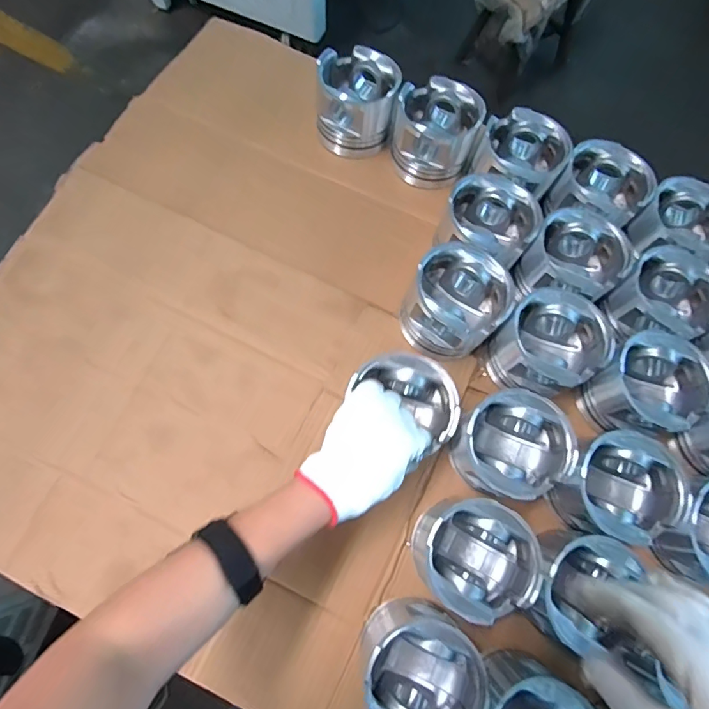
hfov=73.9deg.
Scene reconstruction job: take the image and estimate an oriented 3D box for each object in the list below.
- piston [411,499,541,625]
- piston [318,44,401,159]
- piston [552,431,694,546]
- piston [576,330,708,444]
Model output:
[{"bbox_3d":[0.119,0.207,0.488,0.104,0.089,0.109,1,74,-2],"label":"piston"},{"bbox_3d":[0.003,-0.352,0.671,0.109,0.113,0.097,11,74,1],"label":"piston"},{"bbox_3d":[0.278,0.143,0.506,0.113,0.083,0.104,1,74,-2],"label":"piston"},{"bbox_3d":[0.336,0.042,0.551,0.112,0.097,0.113,1,74,-2],"label":"piston"}]

